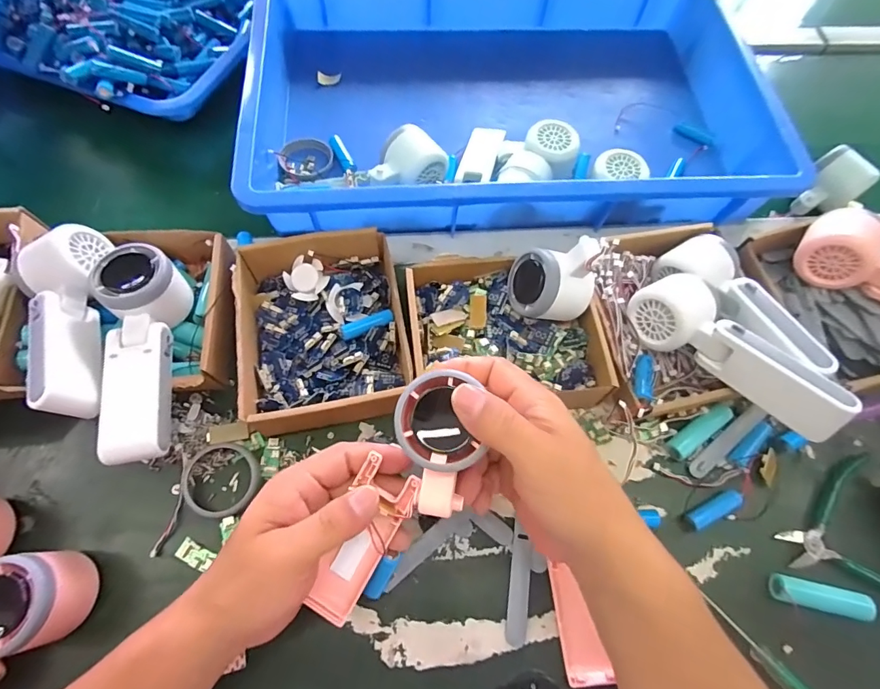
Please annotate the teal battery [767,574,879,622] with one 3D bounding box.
[{"bbox_3d":[0.293,0.194,0.342,0.068,0.018,0.019,13,66,3],"label":"teal battery"}]

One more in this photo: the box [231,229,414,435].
[{"bbox_3d":[-0.104,-0.016,0.401,0.137,0.049,0.161,-9,66,-7],"label":"box"}]

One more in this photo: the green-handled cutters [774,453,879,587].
[{"bbox_3d":[0.329,0.150,0.361,0.097,0.021,0.109,-4,66,-5],"label":"green-handled cutters"}]

